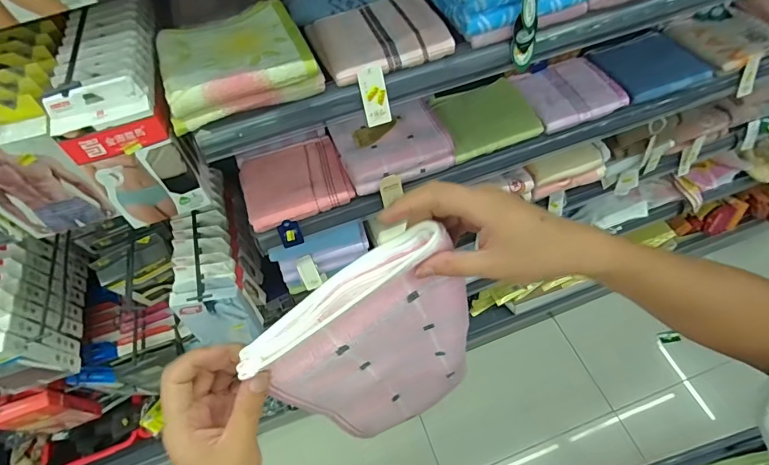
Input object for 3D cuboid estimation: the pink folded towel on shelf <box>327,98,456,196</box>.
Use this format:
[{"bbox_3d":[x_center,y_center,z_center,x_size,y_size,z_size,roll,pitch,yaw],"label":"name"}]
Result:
[{"bbox_3d":[0.015,-0.173,0.802,0.199,0.063,0.153,-20,56,-8],"label":"pink folded towel on shelf"}]

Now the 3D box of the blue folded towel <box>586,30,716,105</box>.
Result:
[{"bbox_3d":[0.578,-0.368,0.928,0.218,0.041,0.165,-21,56,-9],"label":"blue folded towel"}]

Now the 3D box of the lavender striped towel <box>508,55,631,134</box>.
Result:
[{"bbox_3d":[0.387,-0.295,0.893,0.196,0.024,0.162,-18,56,-7],"label":"lavender striped towel"}]

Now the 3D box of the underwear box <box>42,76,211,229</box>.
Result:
[{"bbox_3d":[-0.327,-0.098,0.559,0.113,0.195,0.046,-21,56,-9],"label":"underwear box"}]

